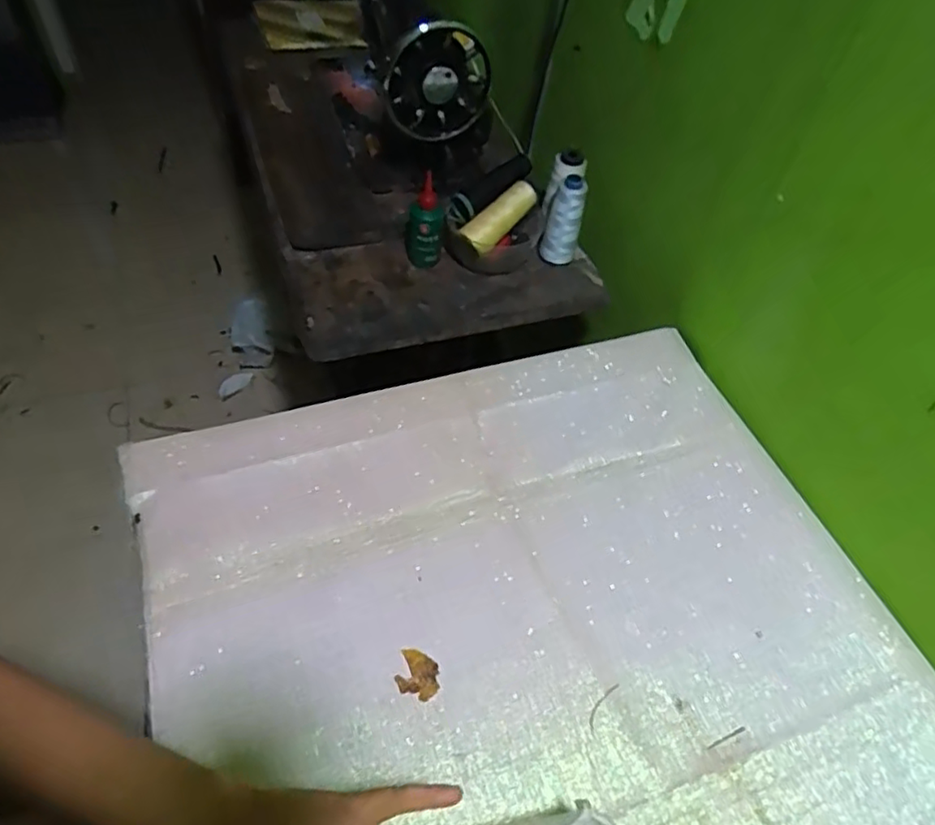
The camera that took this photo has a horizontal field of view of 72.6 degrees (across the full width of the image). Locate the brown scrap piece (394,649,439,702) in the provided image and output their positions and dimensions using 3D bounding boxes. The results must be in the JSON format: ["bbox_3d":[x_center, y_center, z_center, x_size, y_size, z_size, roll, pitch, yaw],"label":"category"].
[{"bbox_3d":[-0.039,0.209,0.506,0.035,0.004,0.033,18,52,9],"label":"brown scrap piece"}]

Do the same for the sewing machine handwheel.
[{"bbox_3d":[-0.035,-0.390,0.758,0.130,0.129,0.025,-14,55,-17],"label":"sewing machine handwheel"}]

